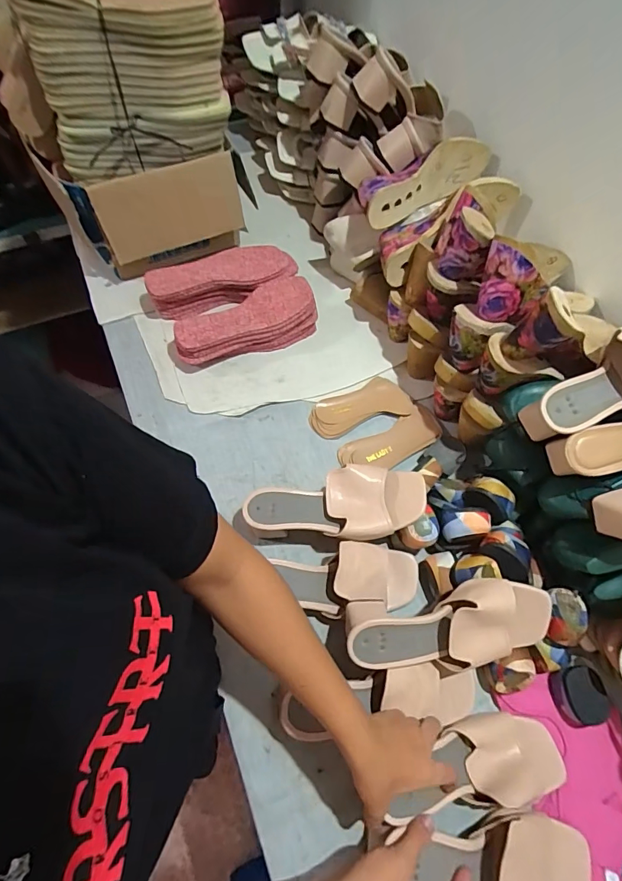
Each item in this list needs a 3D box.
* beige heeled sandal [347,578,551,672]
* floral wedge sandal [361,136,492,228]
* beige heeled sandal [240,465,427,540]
[{"bbox_3d":[0.160,0.218,0.506,0.238,0.067,0.093,-7,107,-3],"label":"beige heeled sandal"},{"bbox_3d":[0.184,-0.425,0.704,0.235,0.075,0.068,-23,67,-16],"label":"floral wedge sandal"},{"bbox_3d":[0.032,0.092,0.591,0.237,0.081,0.091,1,63,-4],"label":"beige heeled sandal"}]

